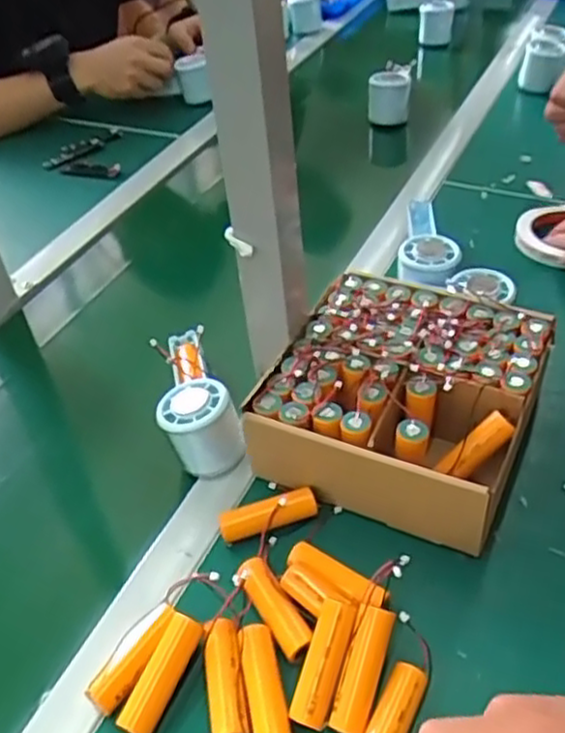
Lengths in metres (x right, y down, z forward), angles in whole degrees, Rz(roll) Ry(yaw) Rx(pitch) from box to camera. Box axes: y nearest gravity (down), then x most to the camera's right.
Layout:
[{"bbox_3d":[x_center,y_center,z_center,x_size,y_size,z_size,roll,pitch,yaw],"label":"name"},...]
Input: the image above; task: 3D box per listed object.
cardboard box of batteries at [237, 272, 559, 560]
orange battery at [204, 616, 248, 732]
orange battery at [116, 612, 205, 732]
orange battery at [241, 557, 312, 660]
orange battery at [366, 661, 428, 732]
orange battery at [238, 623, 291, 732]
[{"bbox_3d":[0.094,0.025,0.558,0.182,0.081,0.189,17,47,22],"label":"cardboard box of batteries"},{"bbox_3d":[-0.035,0.191,0.432,0.022,0.018,0.072,-7,43,-3],"label":"orange battery"},{"bbox_3d":[-0.073,0.189,0.435,0.022,0.024,0.071,15,46,20],"label":"orange battery"},{"bbox_3d":[-0.006,0.156,0.462,0.023,0.018,0.069,-27,47,-23],"label":"orange battery"},{"bbox_3d":[0.061,0.210,0.411,0.021,0.022,0.074,19,47,23],"label":"orange battery"},{"bbox_3d":[-0.011,0.193,0.430,0.021,0.017,0.074,-10,43,-6],"label":"orange battery"}]

